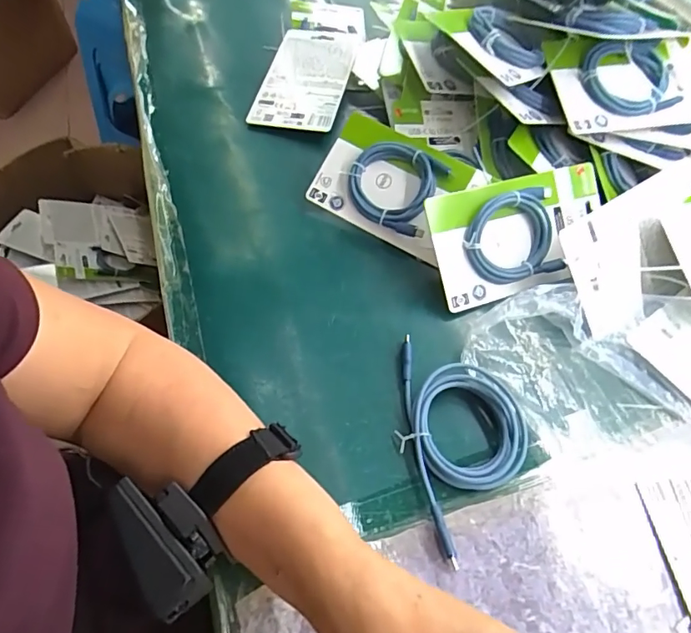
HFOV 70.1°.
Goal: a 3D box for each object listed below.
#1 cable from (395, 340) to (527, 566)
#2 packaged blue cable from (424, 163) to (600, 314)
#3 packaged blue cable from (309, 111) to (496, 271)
[{"bbox_3d":[0.084,0.089,0.352,0.092,0.019,0.152,8,54,3],"label":"cable"},{"bbox_3d":[0.160,-0.073,0.438,0.169,0.020,0.100,-14,92,-13],"label":"packaged blue cable"},{"bbox_3d":[0.045,-0.128,0.475,0.144,0.020,0.103,29,88,13],"label":"packaged blue cable"}]

